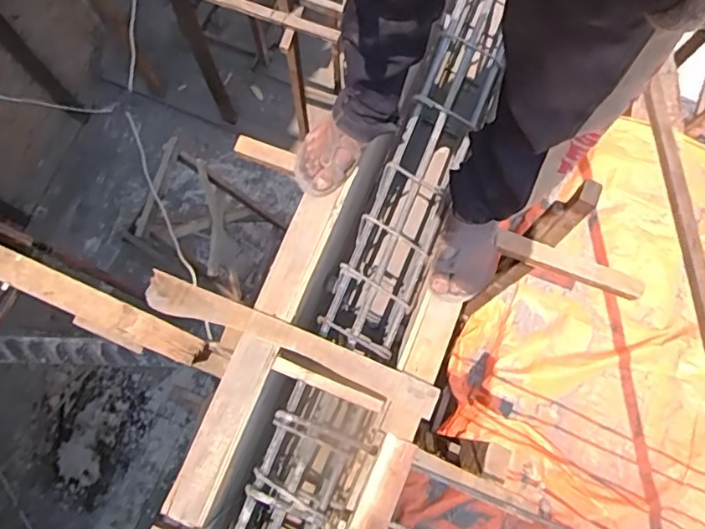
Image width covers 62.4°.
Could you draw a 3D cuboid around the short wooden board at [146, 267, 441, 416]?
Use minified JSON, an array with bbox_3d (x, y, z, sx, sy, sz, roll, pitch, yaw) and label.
[{"bbox_3d":[-0.107,0.136,1.008,0.532,0.019,0.061,22,73,3],"label":"short wooden board"}]

